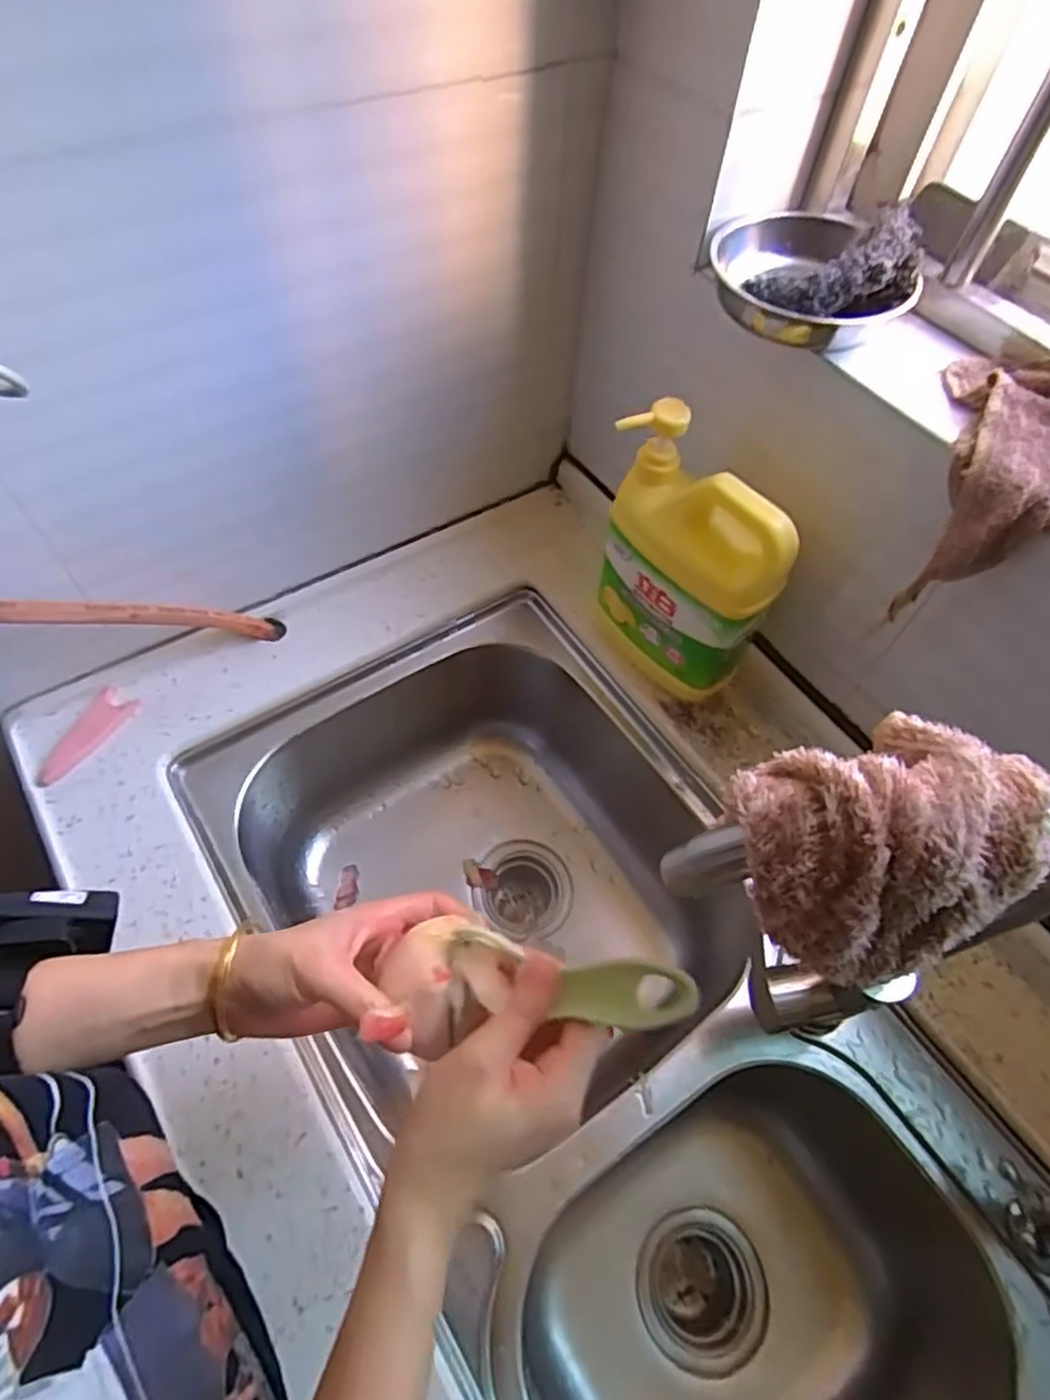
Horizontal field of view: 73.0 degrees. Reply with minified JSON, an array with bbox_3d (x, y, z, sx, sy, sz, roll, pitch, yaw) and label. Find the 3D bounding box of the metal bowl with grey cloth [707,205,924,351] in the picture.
[{"bbox_3d":[0.188,-0.289,0.470,0.115,0.063,0.117,1,58,-2],"label":"metal bowl with grey cloth"}]

